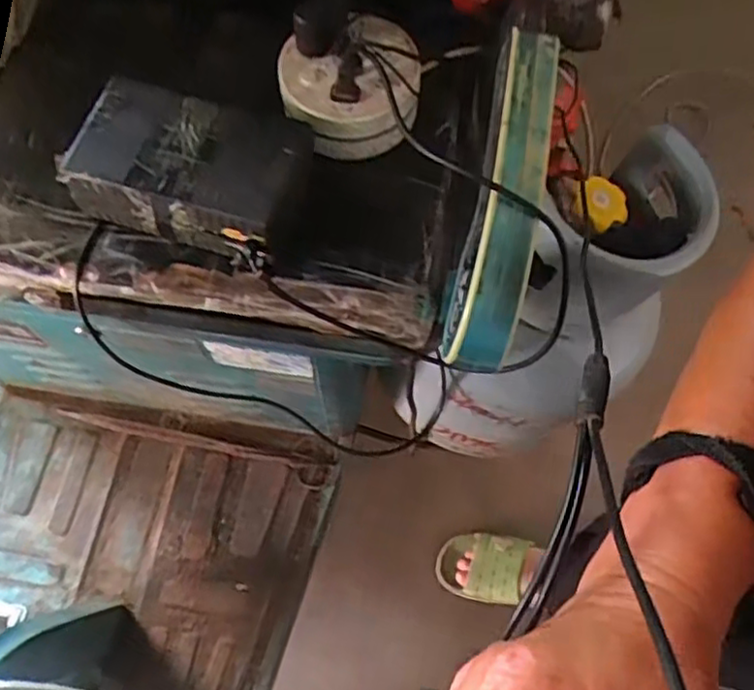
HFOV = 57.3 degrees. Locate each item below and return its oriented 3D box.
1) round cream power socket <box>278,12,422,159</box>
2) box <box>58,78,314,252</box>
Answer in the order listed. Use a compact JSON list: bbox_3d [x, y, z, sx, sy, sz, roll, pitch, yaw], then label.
[{"bbox_3d":[-0.022,-0.239,0.626,0.131,0.071,0.112,9,68,3],"label":"round cream power socket"},{"bbox_3d":[-0.160,-0.152,0.612,0.189,0.072,0.110,15,68,5],"label":"box"}]

